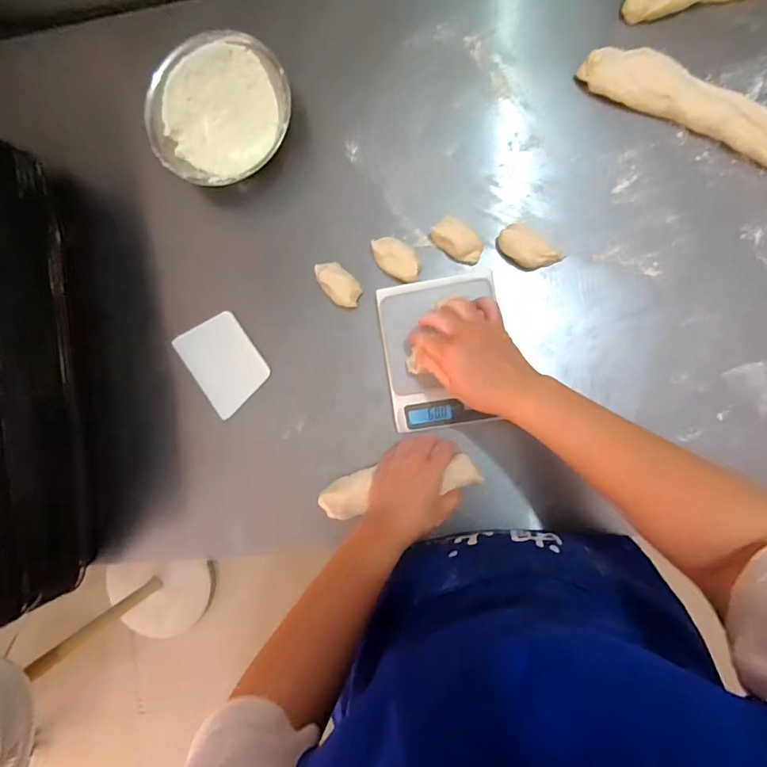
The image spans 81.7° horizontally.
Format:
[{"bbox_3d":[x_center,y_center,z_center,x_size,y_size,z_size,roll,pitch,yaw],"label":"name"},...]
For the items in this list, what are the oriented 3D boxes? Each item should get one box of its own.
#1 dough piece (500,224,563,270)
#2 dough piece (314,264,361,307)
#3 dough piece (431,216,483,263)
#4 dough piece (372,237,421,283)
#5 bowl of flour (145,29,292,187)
[{"bbox_3d":[0.182,-0.169,0.559,0.077,0.038,0.043,38,94,5],"label":"dough piece"},{"bbox_3d":[-0.059,-0.130,0.576,0.040,0.028,0.068,-43,85,5],"label":"dough piece"},{"bbox_3d":[0.096,-0.182,0.565,0.066,0.028,0.041,39,94,5],"label":"dough piece"},{"bbox_3d":[0.017,-0.160,0.572,0.073,0.030,0.039,41,94,5],"label":"dough piece"},{"bbox_3d":[-0.210,-0.348,0.581,0.184,0.064,0.168,0,90,7],"label":"bowl of flour"}]

